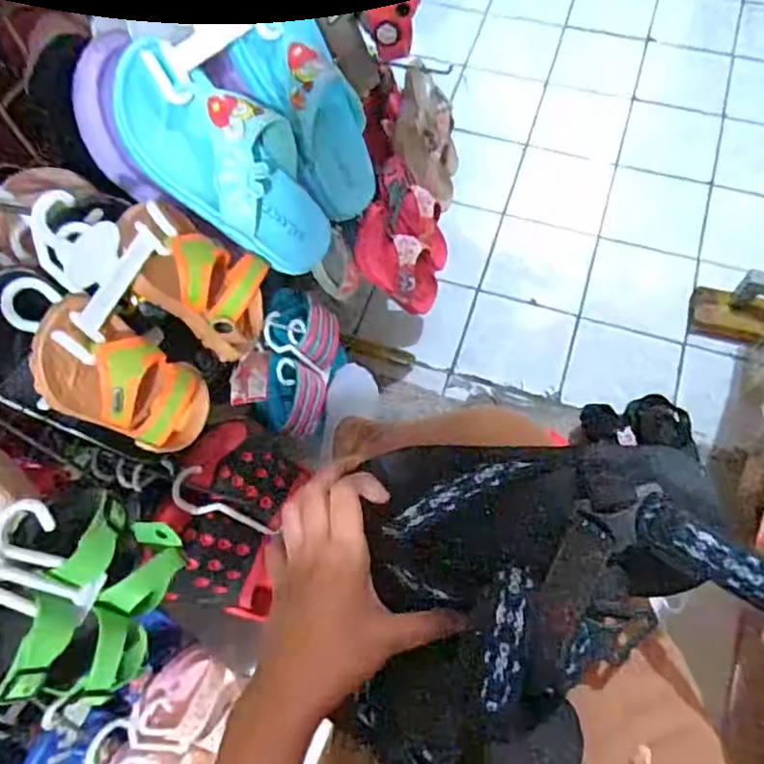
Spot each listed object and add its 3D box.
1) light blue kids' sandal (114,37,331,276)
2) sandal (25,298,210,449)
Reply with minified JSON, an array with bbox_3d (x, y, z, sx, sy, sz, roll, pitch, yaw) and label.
[{"bbox_3d":[-0.103,-0.154,0.446,0.056,0.183,0.072,0,57,49],"label":"light blue kids' sandal"},{"bbox_3d":[-0.171,0.004,0.433,0.036,0.141,0.065,3,62,37],"label":"sandal"}]

